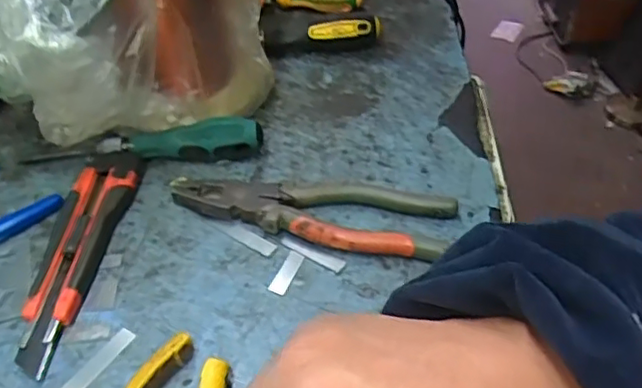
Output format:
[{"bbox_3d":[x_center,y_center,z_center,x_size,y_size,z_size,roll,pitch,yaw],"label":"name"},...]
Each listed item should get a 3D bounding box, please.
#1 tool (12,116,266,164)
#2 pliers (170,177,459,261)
[{"bbox_3d":[-0.134,-0.041,0.476,0.177,0.034,0.024,1,44,0],"label":"tool"},{"bbox_3d":[-0.008,0.011,0.434,0.194,0.019,0.056,7,45,6],"label":"pliers"}]

